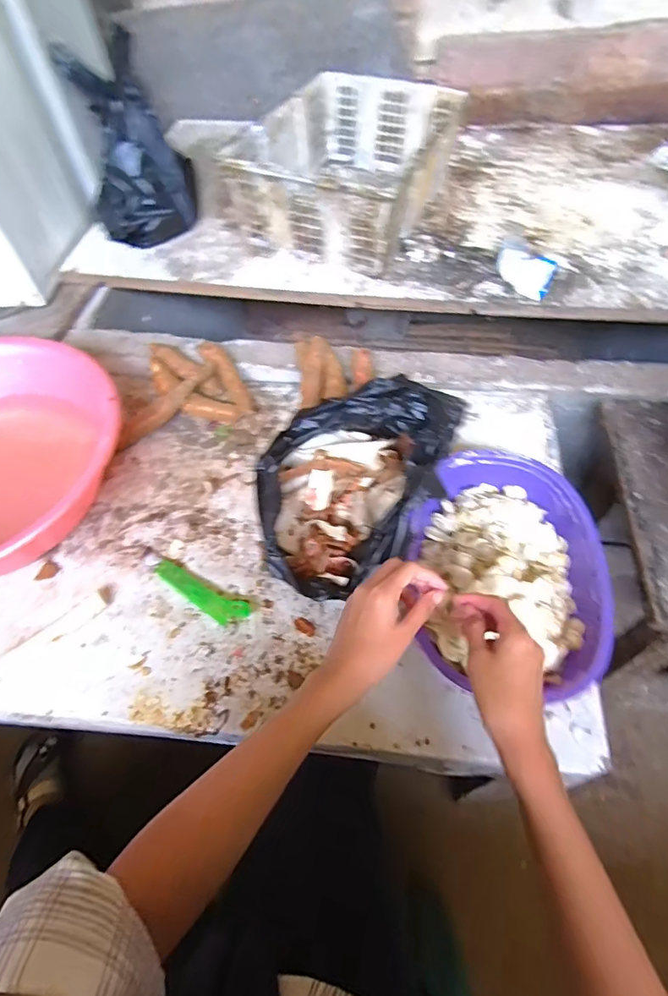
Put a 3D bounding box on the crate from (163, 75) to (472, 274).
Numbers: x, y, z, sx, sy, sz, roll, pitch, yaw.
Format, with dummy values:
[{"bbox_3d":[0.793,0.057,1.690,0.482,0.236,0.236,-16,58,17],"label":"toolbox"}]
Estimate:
[{"bbox_3d":[0.030,-0.680,0.979,0.358,0.172,0.473,20,62,15],"label":"crate"}]

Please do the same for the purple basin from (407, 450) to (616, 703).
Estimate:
[{"bbox_3d":[0.197,0.078,0.559,0.214,0.074,0.299,7,59,8],"label":"purple basin"}]

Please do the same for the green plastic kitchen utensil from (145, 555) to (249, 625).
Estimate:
[{"bbox_3d":[-0.178,0.116,0.599,0.158,0.005,0.035,23,63,17],"label":"green plastic kitchen utensil"}]

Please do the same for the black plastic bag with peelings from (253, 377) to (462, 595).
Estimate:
[{"bbox_3d":[0.023,-0.015,0.597,0.200,0.123,0.289,25,63,18],"label":"black plastic bag with peelings"}]

